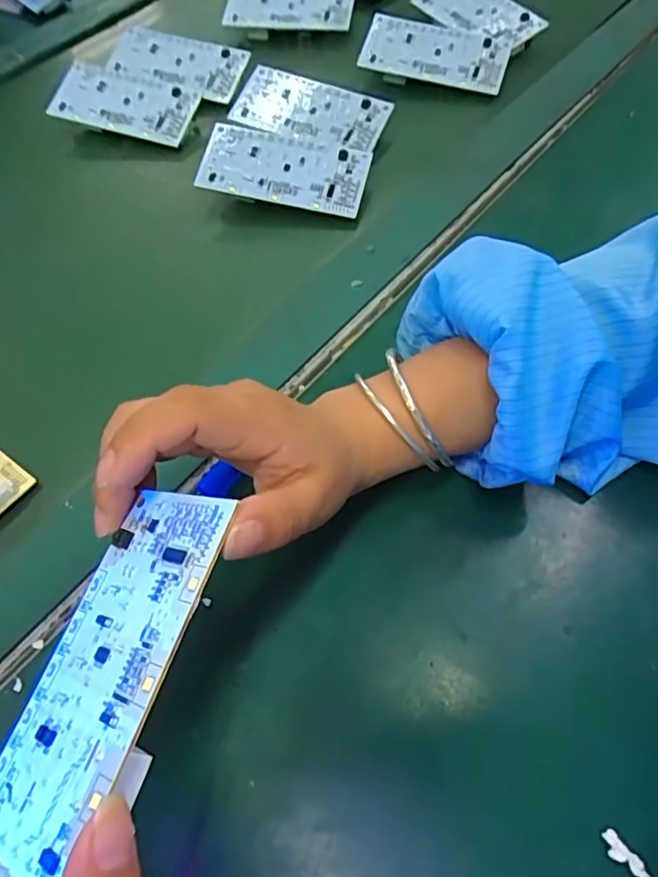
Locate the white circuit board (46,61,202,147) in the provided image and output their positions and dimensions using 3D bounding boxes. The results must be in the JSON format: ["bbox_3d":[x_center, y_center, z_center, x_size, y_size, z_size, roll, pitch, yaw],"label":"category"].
[{"bbox_3d":[-0.161,-0.267,0.484,0.109,0.006,0.054,18,77,7],"label":"white circuit board"}]

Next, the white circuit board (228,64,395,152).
[{"bbox_3d":[-0.015,-0.245,0.459,0.111,0.009,0.052,23,81,11],"label":"white circuit board"}]

